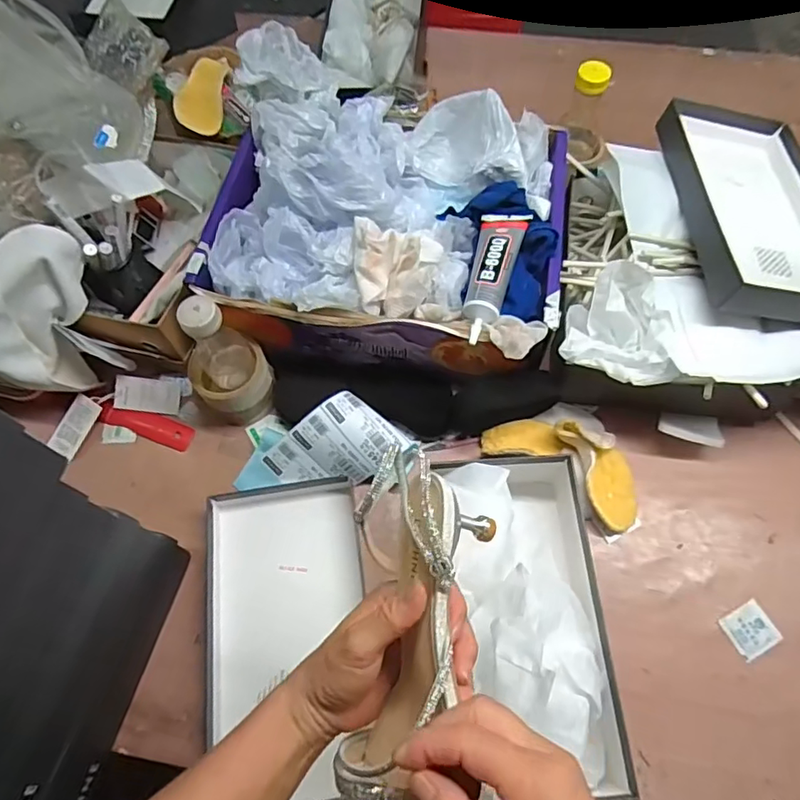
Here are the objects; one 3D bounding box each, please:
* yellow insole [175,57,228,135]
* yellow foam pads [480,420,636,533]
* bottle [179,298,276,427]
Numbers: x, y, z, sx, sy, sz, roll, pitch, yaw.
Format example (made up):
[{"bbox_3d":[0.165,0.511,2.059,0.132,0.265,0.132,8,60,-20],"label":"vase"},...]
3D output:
[{"bbox_3d":[-0.280,-0.438,0.782,0.061,0.015,0.187,3,55,-16],"label":"yellow insole"},{"bbox_3d":[0.192,0.063,0.628,0.186,0.052,0.088,31,70,15],"label":"yellow foam pads"},{"bbox_3d":[-0.196,-0.040,0.623,0.083,0.185,0.074,-35,68,-13],"label":"bottle"}]

